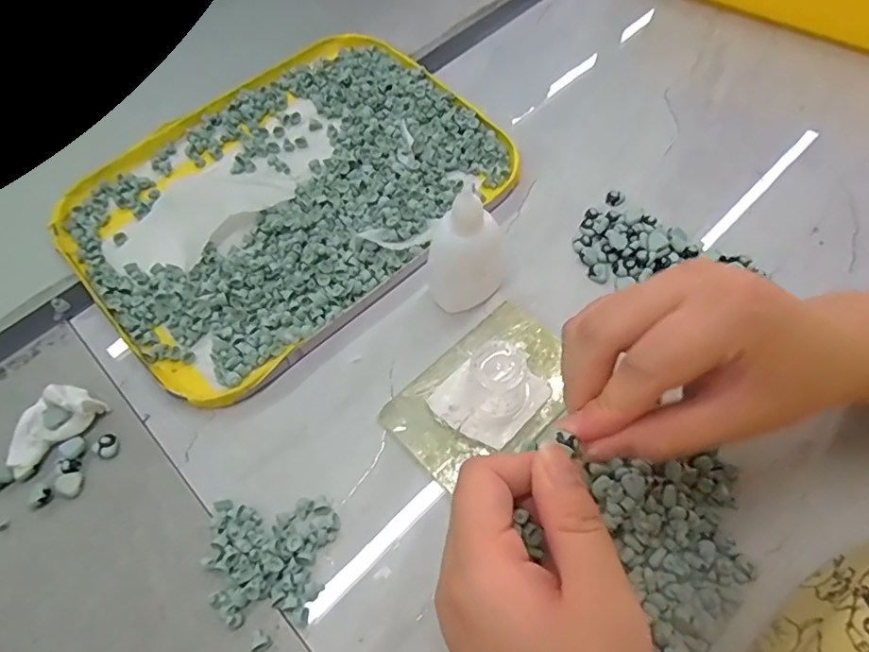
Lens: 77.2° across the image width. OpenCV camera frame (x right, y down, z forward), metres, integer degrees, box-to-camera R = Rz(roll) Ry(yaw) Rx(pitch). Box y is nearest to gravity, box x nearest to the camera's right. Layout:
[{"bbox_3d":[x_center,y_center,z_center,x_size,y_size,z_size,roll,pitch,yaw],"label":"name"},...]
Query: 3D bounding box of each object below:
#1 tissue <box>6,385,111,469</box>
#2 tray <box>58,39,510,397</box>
[{"bbox_3d":[-0.207,0.052,0.292,0.050,0.020,0.024,-41,69,-17],"label":"tissue"},{"bbox_3d":[-0.095,-0.093,0.366,0.270,0.016,0.204,-39,68,-16],"label":"tray"}]

